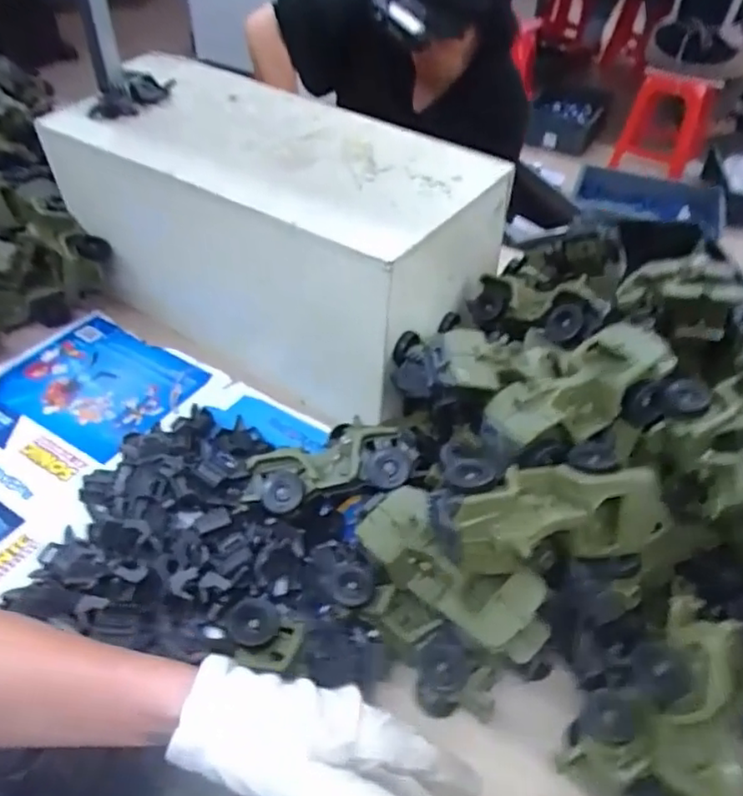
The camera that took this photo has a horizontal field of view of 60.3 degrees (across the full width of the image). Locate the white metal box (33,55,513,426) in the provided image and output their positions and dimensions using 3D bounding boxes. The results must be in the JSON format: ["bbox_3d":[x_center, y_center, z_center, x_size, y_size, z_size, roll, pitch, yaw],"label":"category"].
[{"bbox_3d":[-0.129,-0.235,0.938,0.564,0.299,0.299,25,50,23],"label":"white metal box"}]

